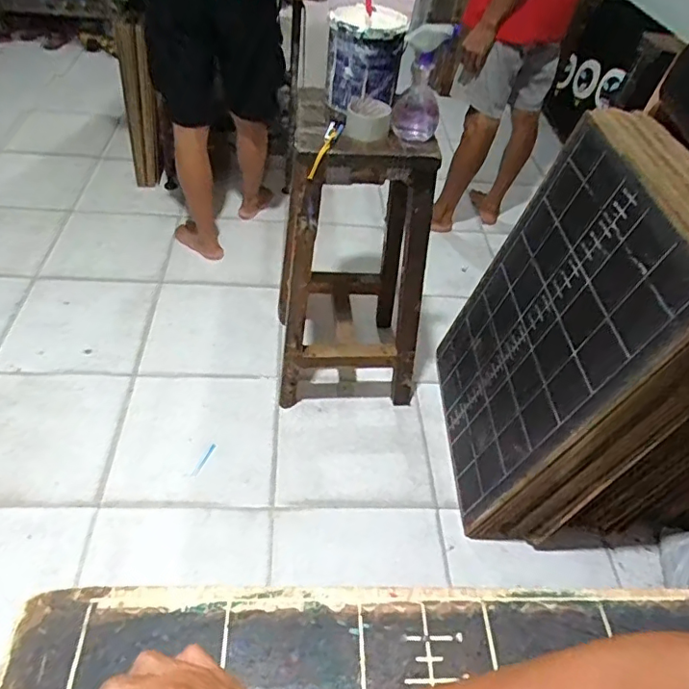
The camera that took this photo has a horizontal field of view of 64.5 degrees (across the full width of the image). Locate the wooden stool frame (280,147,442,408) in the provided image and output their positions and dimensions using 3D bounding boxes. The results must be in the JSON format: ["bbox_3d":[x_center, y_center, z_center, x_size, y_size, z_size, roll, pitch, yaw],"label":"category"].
[{"bbox_3d":[0.025,-0.195,1.370,0.348,0.711,0.333,2,47,-6],"label":"wooden stool frame"}]

